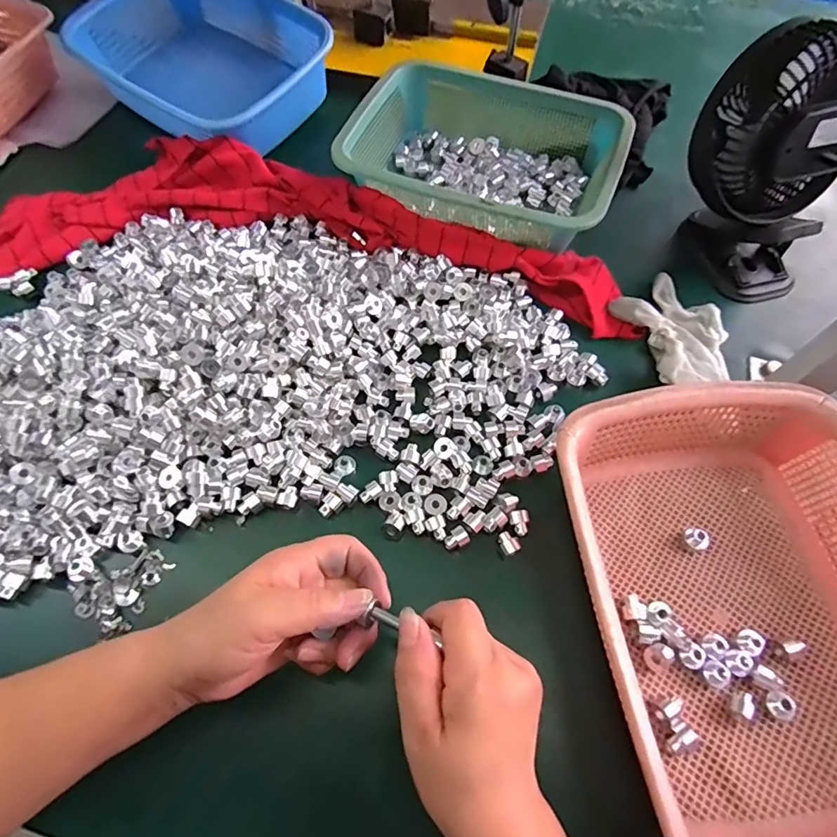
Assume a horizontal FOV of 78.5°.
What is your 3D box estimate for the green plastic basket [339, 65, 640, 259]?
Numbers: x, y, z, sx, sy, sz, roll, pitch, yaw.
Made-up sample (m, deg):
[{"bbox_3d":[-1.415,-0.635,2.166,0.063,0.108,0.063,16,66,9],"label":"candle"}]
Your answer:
[{"bbox_3d":[0.073,-0.278,0.544,0.266,0.068,0.202,24,64,11],"label":"green plastic basket"}]

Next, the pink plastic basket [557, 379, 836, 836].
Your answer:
[{"bbox_3d":[0.216,0.124,0.336,0.215,0.077,0.291,-6,63,-4],"label":"pink plastic basket"}]

